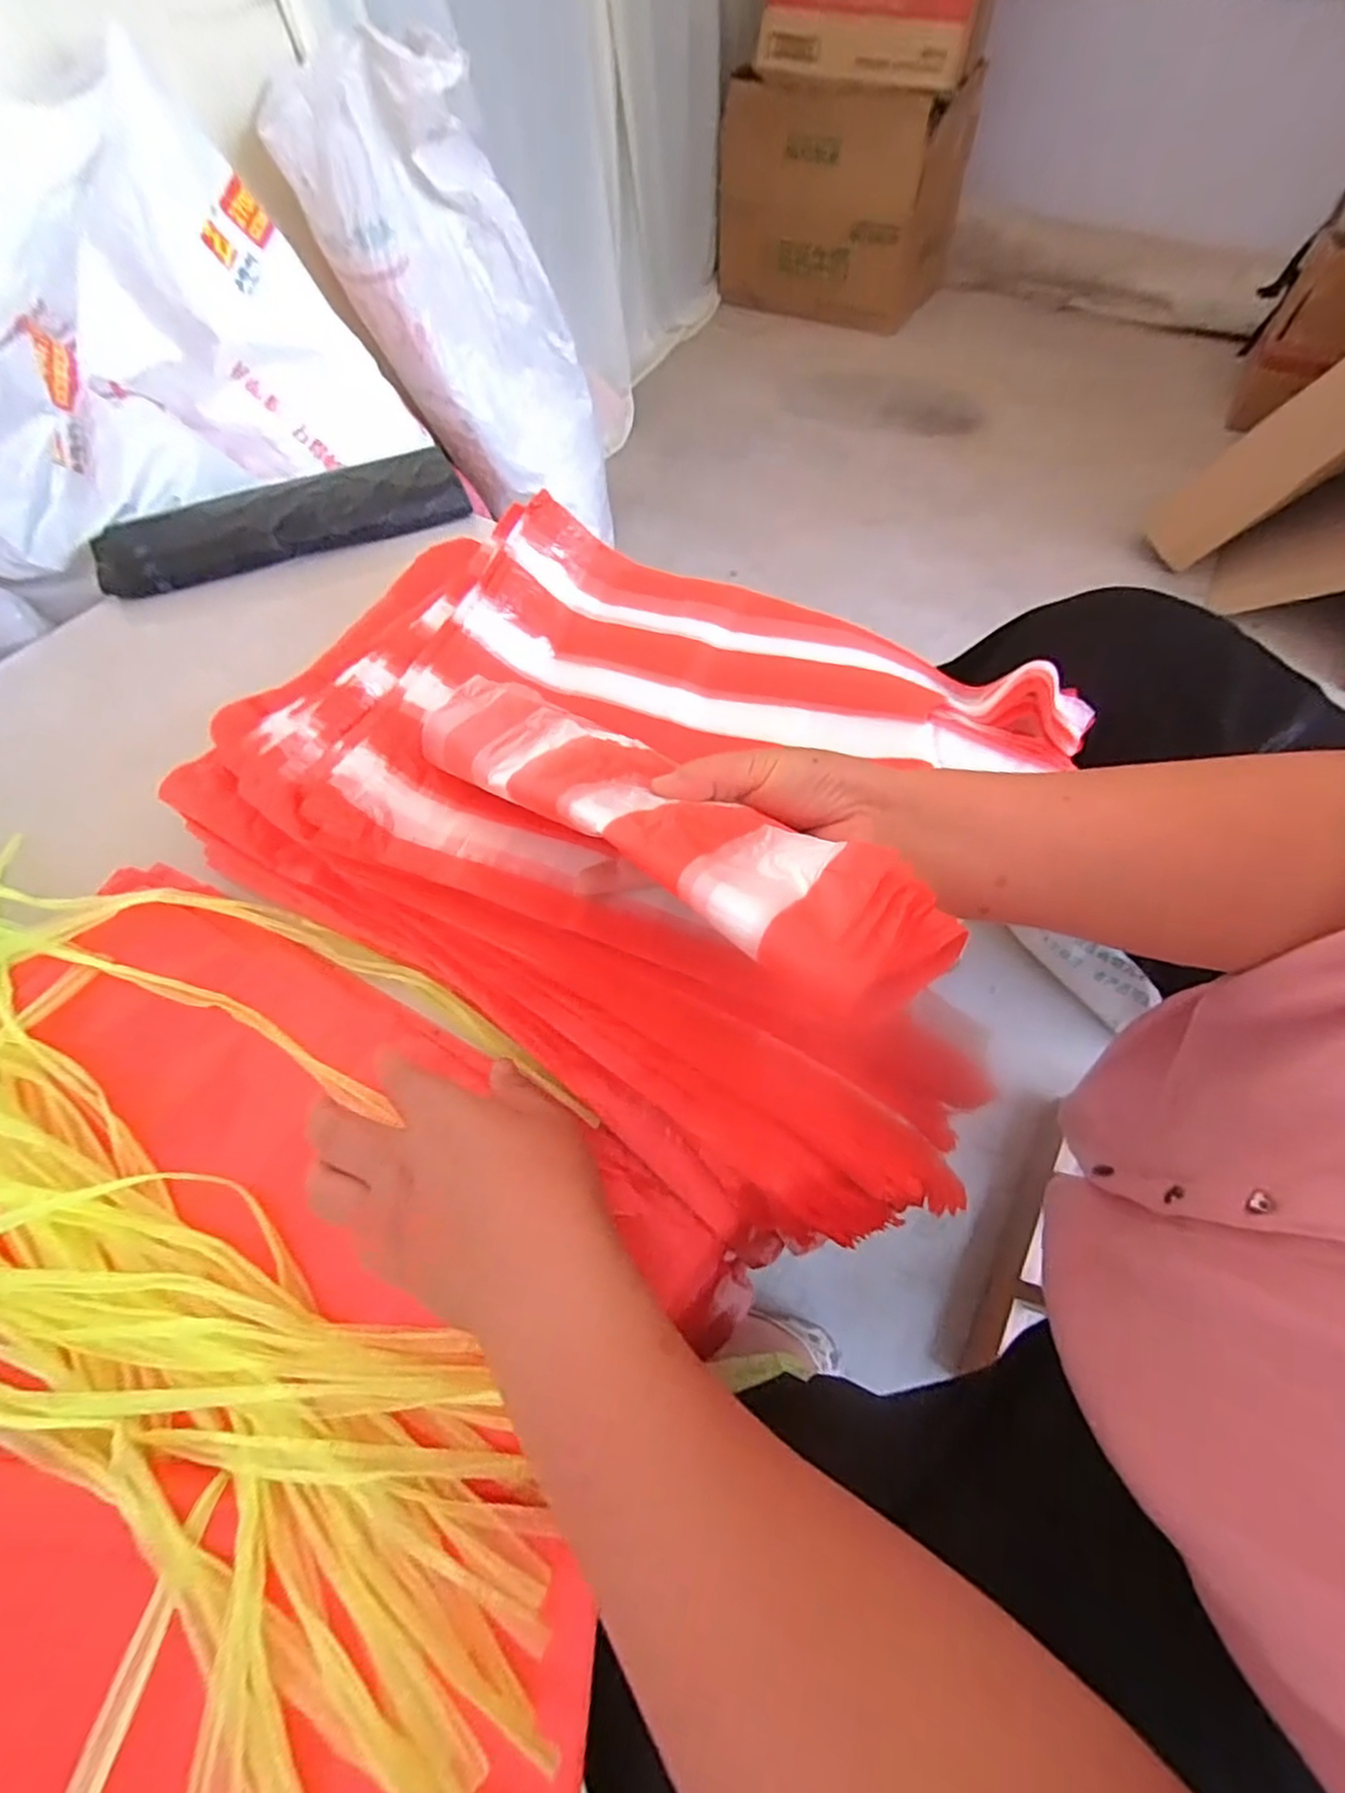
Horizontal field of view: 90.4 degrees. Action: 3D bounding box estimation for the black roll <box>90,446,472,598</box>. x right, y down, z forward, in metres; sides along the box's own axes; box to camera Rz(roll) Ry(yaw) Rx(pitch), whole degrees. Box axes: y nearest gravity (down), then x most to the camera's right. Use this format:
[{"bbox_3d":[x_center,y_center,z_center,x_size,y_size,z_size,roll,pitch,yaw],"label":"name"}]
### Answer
[{"bbox_3d":[-0.385,-0.378,0.667,0.348,0.047,0.077,-22,61,-10],"label":"black roll"}]

